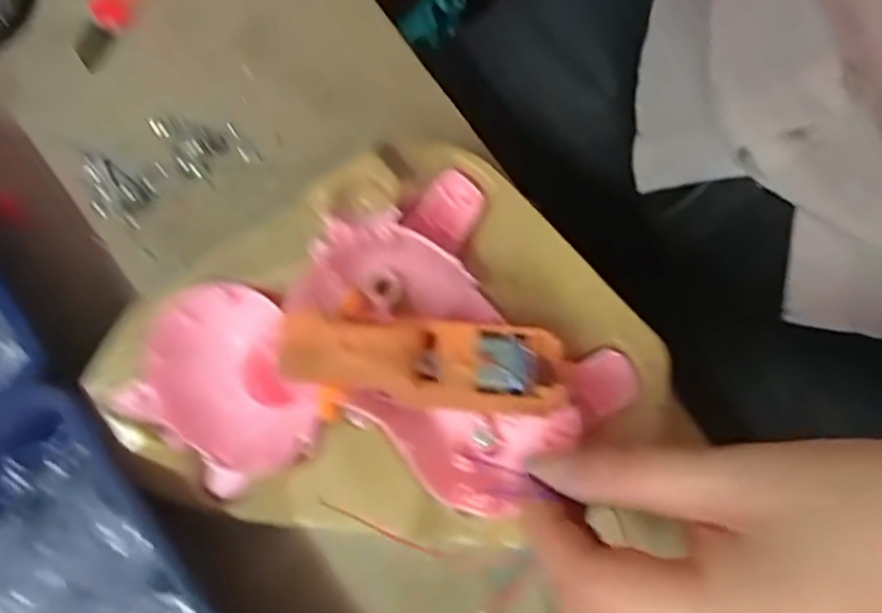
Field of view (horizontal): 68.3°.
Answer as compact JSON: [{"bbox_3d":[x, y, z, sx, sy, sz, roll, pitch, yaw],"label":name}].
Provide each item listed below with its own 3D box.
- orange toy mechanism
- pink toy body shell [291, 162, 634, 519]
[{"bbox_3d":[-0.004,0.017,0.202,0.085,0.019,0.031,6,79,-13],"label":"orange toy mechanism"},{"bbox_3d":[0.007,0.011,0.247,0.086,0.025,0.117,-39,82,-7],"label":"pink toy body shell"}]

